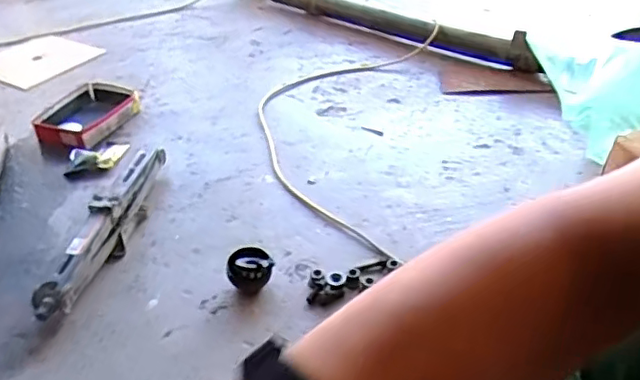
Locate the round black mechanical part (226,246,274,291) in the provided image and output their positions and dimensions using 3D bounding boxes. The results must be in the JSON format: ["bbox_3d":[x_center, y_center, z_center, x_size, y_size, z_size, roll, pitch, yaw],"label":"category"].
[{"bbox_3d":[-0.107,0.128,0.916,0.065,0.053,0.064,-2,37,1],"label":"round black mechanical part"}]

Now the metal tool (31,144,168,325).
[{"bbox_3d":[-0.358,0.053,1.014,0.065,0.069,0.420,6,38,7],"label":"metal tool"}]

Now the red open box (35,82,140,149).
[{"bbox_3d":[-0.526,-0.170,1.333,0.160,0.043,0.226,14,40,18],"label":"red open box"}]

